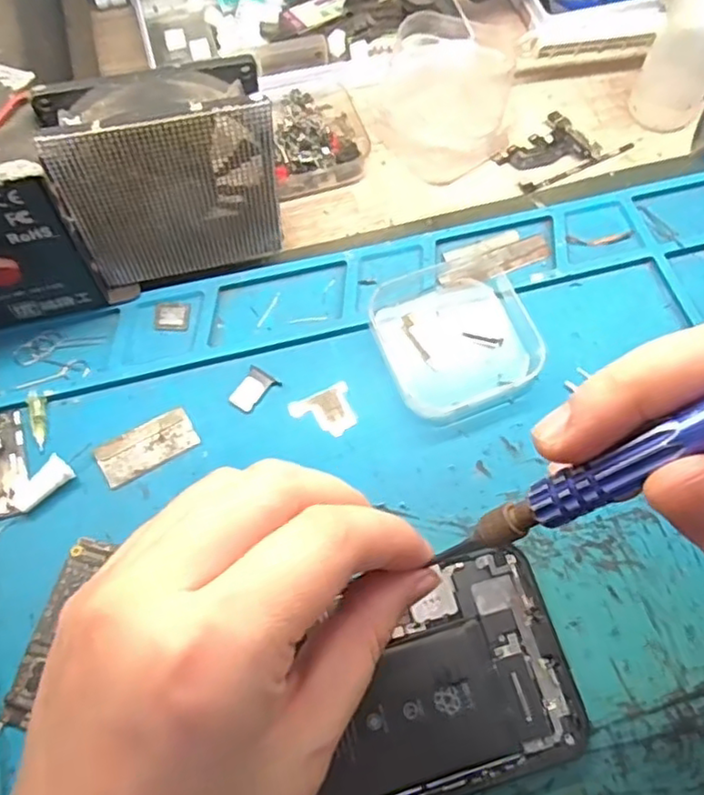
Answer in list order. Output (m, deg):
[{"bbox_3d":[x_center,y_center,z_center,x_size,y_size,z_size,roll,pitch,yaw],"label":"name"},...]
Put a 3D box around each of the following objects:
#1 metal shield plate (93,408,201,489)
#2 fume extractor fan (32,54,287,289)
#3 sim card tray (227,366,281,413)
[{"bbox_3d":[-0.082,0.019,0.255,0.038,0.004,0.018,-29,70,-13],"label":"metal shield plate"},{"bbox_3d":[-0.071,-0.086,0.257,0.080,0.084,0.029,-16,68,-8],"label":"fume extractor fan"},{"bbox_3d":[-0.041,-0.003,0.266,0.014,0.004,0.020,30,69,11],"label":"sim card tray"}]

